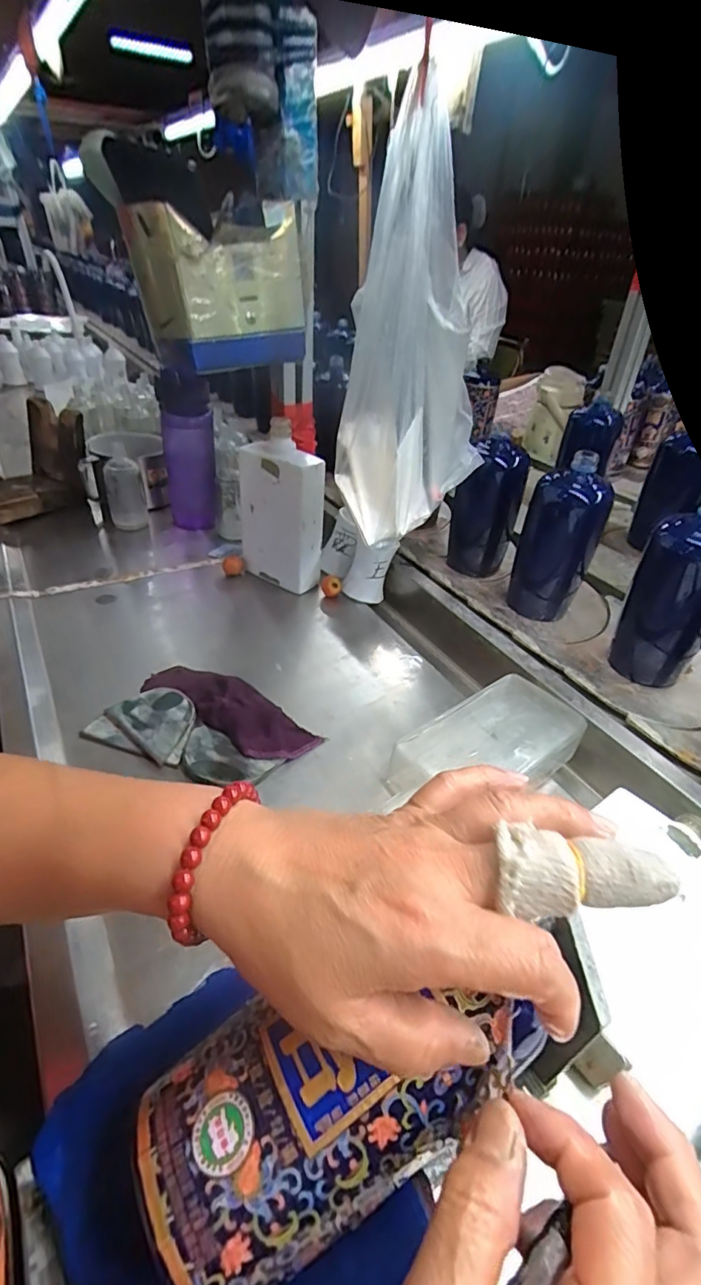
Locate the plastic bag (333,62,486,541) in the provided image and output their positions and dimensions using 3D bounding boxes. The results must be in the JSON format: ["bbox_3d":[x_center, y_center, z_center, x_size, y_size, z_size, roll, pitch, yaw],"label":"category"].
[{"bbox_3d":[0.058,-0.258,0.470,0.069,0.299,0.164,30,46,31],"label":"plastic bag"}]

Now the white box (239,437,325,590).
[{"bbox_3d":[-0.090,-0.166,0.675,0.105,0.177,0.057,30,45,31],"label":"white box"}]

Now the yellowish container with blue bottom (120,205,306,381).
[{"bbox_3d":[-0.139,-0.373,0.557,0.163,0.133,0.117,-20,43,-27],"label":"yellowish container with blue bottom"}]

